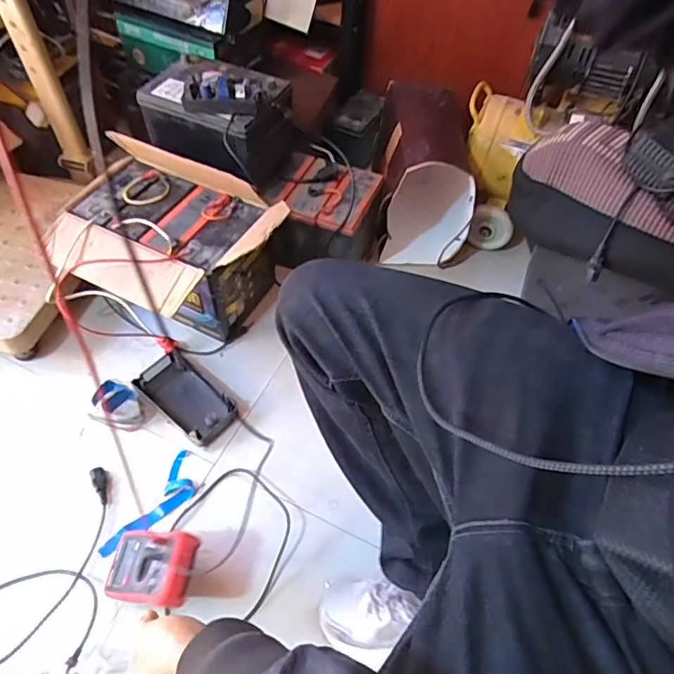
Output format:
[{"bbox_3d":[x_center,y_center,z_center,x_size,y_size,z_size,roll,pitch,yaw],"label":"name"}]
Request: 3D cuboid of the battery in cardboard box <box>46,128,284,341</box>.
[{"bbox_3d":[-0.301,-0.160,0.998,0.387,0.276,0.305,23,56,13],"label":"battery in cardboard box"}]

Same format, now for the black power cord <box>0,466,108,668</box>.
[{"bbox_3d":[-0.450,0.334,0.792,0.195,0.025,0.282,0,54,-3],"label":"black power cord"}]

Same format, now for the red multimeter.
[{"bbox_3d":[-0.261,0.315,0.722,0.183,0.052,0.087,-20,40,41],"label":"red multimeter"}]

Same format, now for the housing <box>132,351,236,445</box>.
[{"bbox_3d":[-0.276,0.107,0.964,0.195,0.024,0.103,37,60,22],"label":"housing"}]

